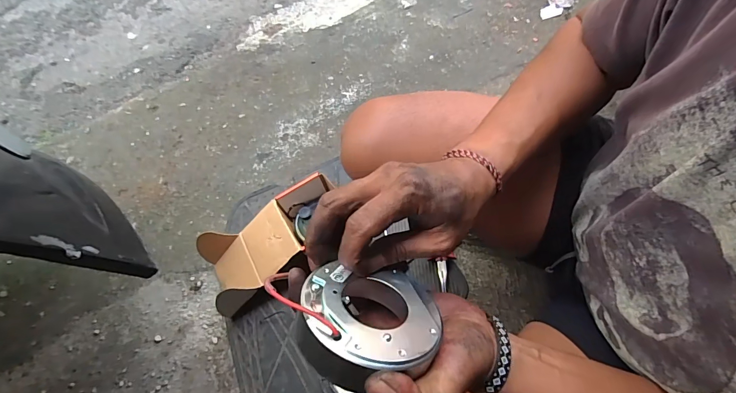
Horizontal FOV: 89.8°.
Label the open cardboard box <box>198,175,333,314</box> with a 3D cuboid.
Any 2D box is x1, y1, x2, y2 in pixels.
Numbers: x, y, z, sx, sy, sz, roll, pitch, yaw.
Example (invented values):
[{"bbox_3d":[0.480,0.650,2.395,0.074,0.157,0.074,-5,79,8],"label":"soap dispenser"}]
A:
[{"bbox_3d":[-0.188,0.091,0.769,0.295,0.123,0.157,-34,68,-10],"label":"open cardboard box"}]

